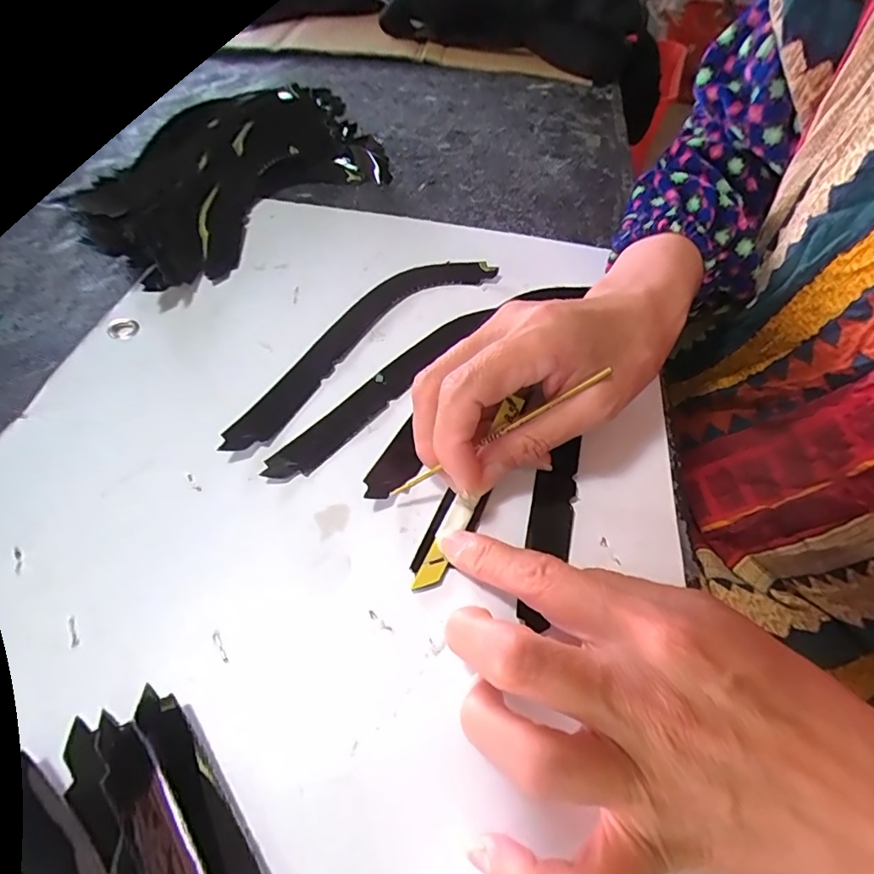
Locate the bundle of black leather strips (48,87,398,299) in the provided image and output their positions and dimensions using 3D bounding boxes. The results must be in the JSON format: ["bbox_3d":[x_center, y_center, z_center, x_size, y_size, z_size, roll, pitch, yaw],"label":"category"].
[{"bbox_3d":[-0.147,-0.189,0.340,0.143,0.044,0.215,33,59,20],"label":"bundle of black leather strips"}]

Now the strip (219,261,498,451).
[{"bbox_3d":[-0.044,-0.061,0.279,0.042,0.007,0.193,36,60,22],"label":"strip"}]

